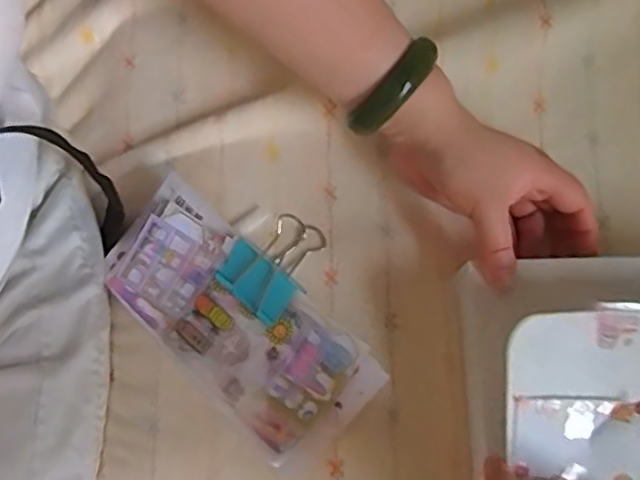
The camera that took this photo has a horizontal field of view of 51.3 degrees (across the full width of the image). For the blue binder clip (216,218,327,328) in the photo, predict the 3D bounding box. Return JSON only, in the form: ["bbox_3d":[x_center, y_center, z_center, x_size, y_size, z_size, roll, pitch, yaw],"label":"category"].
[{"bbox_3d":[-0.027,0.015,0.439,0.051,0.024,0.071,43,79,12],"label":"blue binder clip"}]

